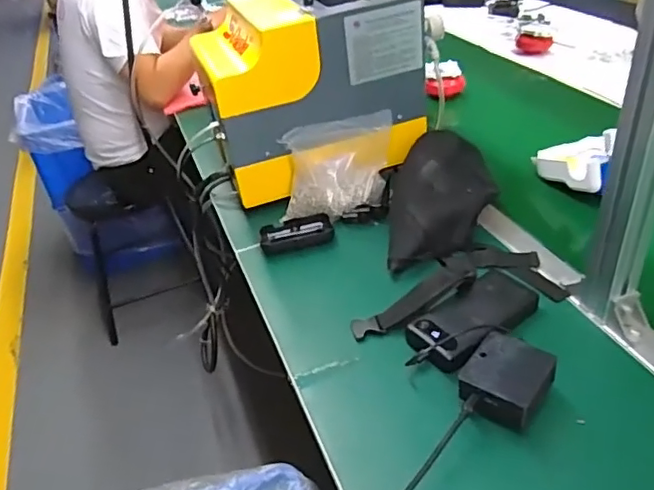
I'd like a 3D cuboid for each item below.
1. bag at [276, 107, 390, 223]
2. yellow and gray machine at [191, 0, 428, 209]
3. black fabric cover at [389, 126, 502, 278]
[{"bbox_3d":[0.015,-0.120,0.865,0.167,0.131,0.089,-5,36,4],"label":"bag"},{"bbox_3d":[-0.019,-0.263,0.948,0.325,0.274,0.245,-13,37,-7],"label":"yellow and gray machine"},{"bbox_3d":[0.172,-0.071,0.841,0.146,0.070,0.262,4,38,16],"label":"black fabric cover"}]

